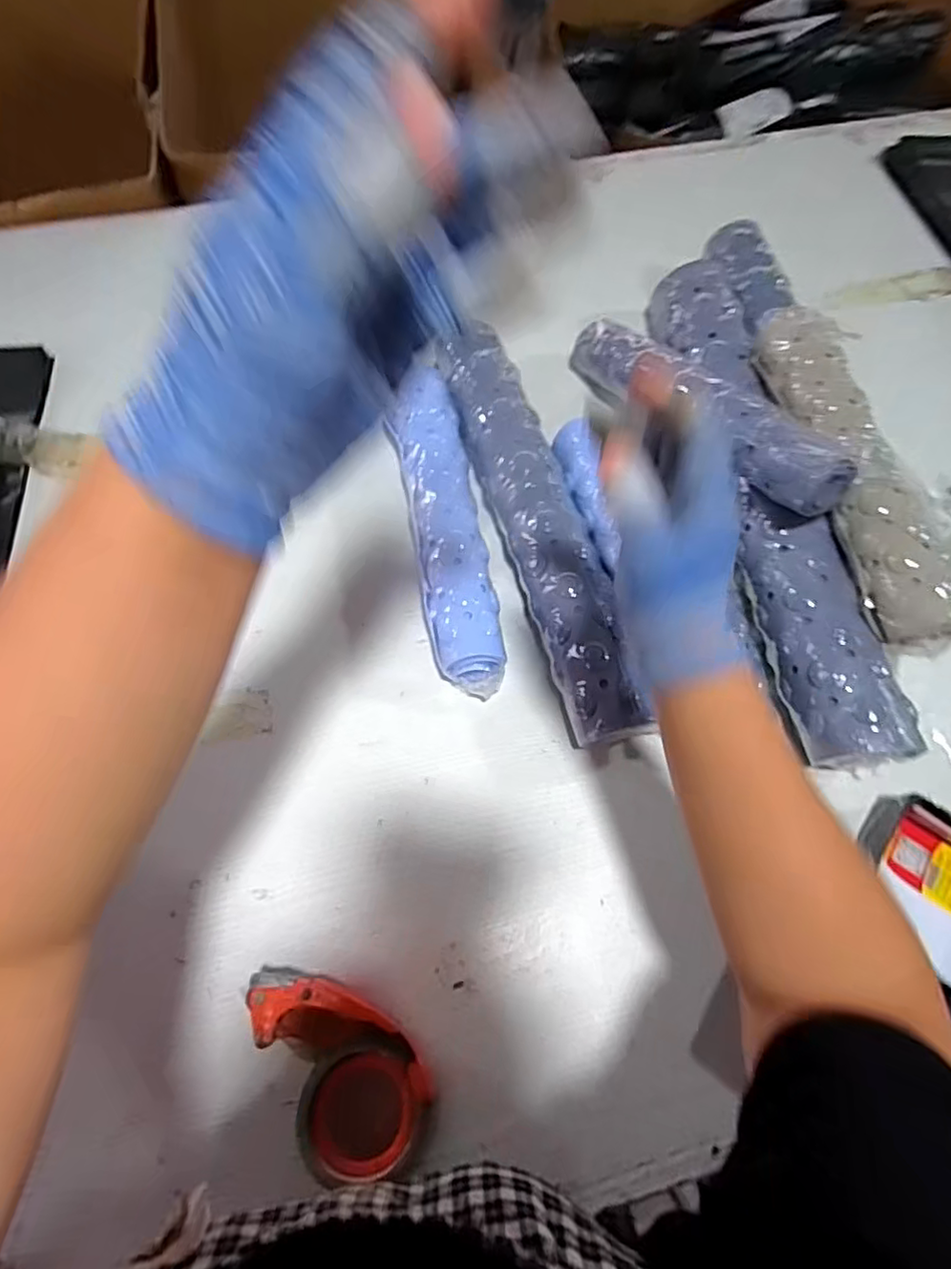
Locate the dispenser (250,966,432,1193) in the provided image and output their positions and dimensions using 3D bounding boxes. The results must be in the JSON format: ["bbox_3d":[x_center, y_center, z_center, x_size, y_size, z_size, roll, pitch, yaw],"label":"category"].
[{"bbox_3d":[-0.098,0.311,0.460,0.087,0.067,0.148,-28,69,-13],"label":"dispenser"}]

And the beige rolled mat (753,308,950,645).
[{"bbox_3d":[0.355,-0.163,0.583,0.067,0.055,0.363,-10,66,-6],"label":"beige rolled mat"}]

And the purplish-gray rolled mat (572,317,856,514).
[{"bbox_3d":[0.218,-0.235,0.626,0.058,0.065,0.357,-27,51,-13],"label":"purplish-gray rolled mat"}]

